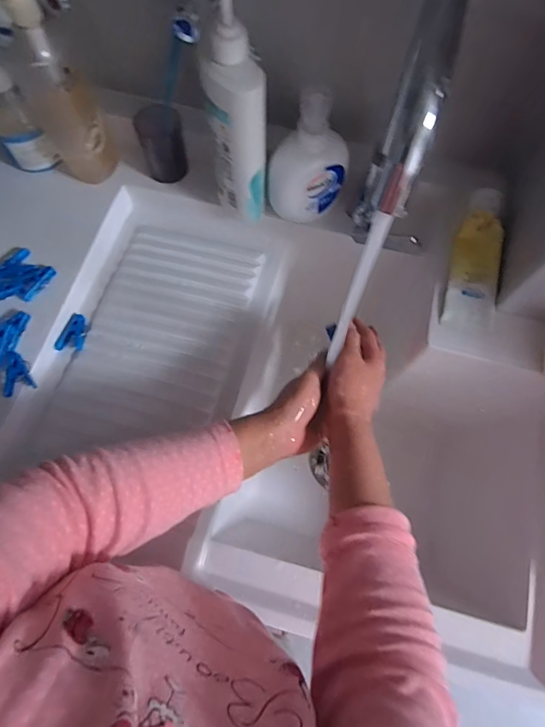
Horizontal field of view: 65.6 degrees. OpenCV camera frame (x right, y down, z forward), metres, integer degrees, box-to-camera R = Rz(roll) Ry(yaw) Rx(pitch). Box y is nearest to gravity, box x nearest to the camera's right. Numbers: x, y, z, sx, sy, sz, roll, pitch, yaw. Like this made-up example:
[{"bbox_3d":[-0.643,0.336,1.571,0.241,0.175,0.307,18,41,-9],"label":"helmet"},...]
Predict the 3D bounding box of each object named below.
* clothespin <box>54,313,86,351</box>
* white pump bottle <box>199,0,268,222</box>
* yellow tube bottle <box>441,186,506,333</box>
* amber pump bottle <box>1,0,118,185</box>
[{"bbox_3d":[-0.262,-0.042,0.554,0.032,0.011,0.053,0,71,-2],"label":"clothespin"},{"bbox_3d":[-0.040,-0.274,0.472,0.065,0.258,0.074,-7,72,-4],"label":"white pump bottle"},{"bbox_3d":[0.251,-0.126,0.519,0.058,0.041,0.182,16,72,4],"label":"yellow tube bottle"},{"bbox_3d":[-0.270,-0.340,0.501,0.070,0.252,0.094,-41,77,-13],"label":"amber pump bottle"}]

